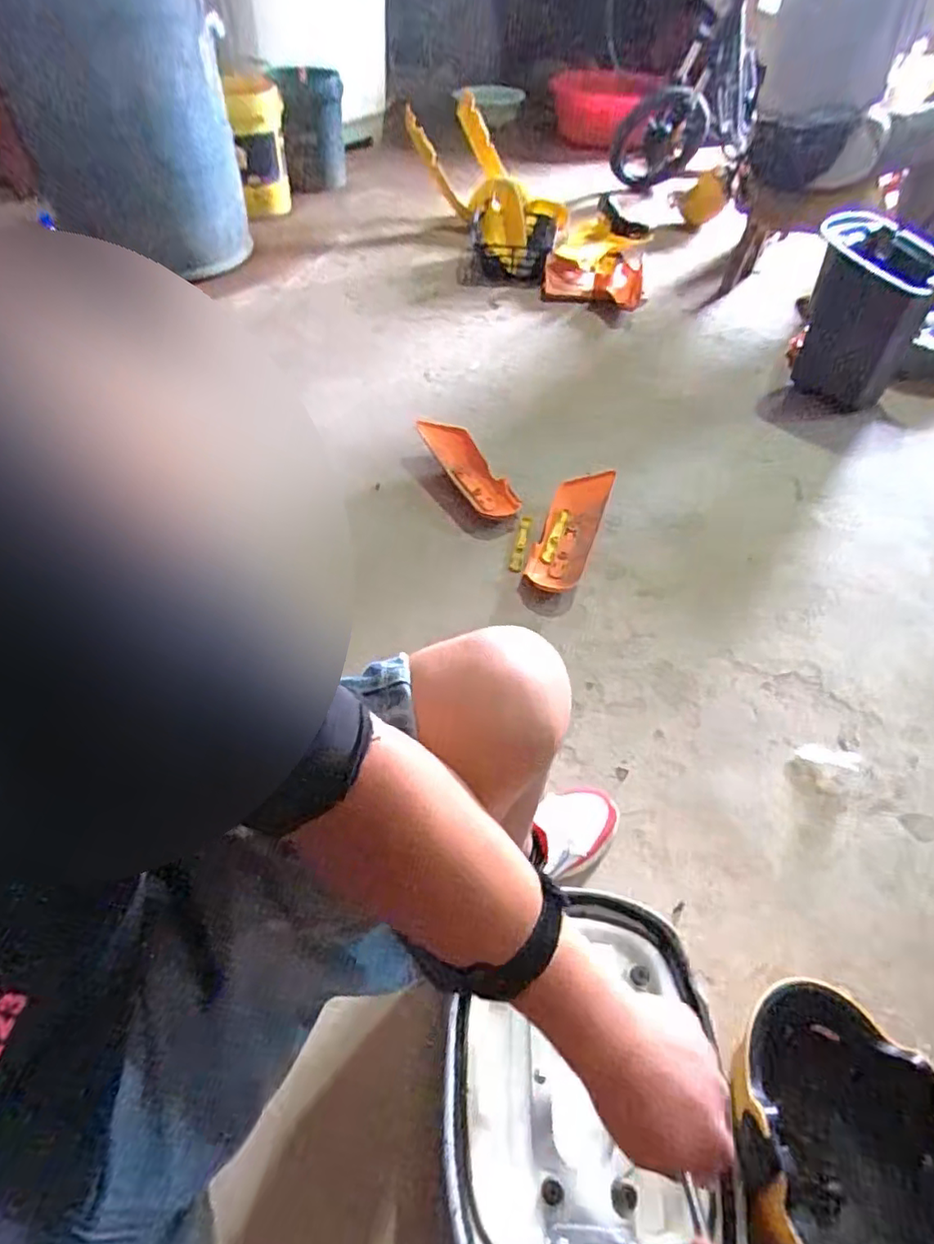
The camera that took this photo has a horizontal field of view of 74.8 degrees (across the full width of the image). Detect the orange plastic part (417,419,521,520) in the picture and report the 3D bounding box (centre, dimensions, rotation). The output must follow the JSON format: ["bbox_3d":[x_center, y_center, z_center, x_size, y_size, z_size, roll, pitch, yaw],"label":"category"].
[{"bbox_3d":[0.007,-0.343,1.358,0.097,0.065,0.322,-26,57,-20],"label":"orange plastic part"}]

